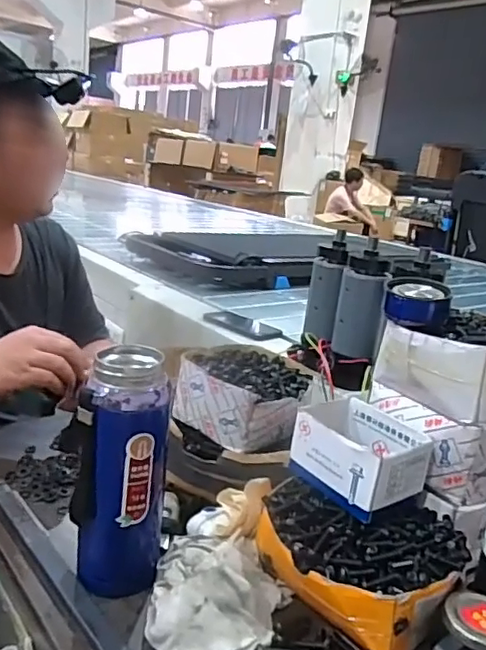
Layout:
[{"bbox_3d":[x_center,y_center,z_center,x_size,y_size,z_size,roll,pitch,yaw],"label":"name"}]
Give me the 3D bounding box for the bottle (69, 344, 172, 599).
[{"bbox_3d":[-0.110,0.137,0.528,0.074,0.215,0.063,8,17,5],"label":"bottle"}]

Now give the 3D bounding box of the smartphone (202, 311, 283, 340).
[{"bbox_3d":[0.001,0.000,1.203,0.178,0.015,0.073,19,21,35],"label":"smartphone"}]

